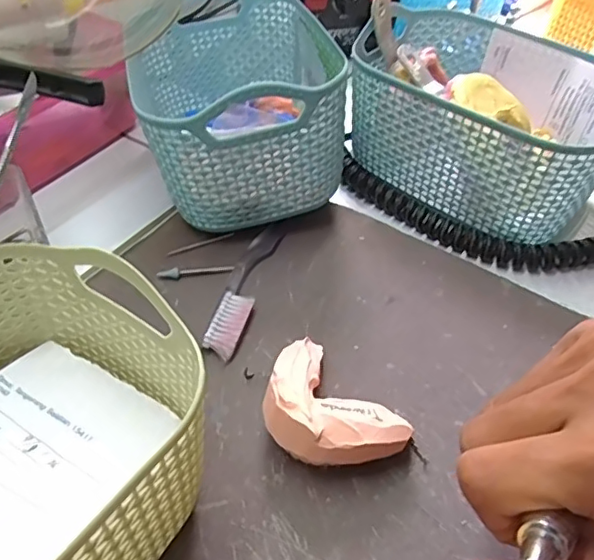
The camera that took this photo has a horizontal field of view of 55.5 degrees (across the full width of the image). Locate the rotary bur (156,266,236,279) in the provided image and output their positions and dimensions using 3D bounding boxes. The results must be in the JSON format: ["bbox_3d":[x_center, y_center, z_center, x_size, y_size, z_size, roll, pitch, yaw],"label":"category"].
[{"bbox_3d":[-0.058,-0.005,0.321,0.043,0.004,0.006,-5,48,-9],"label":"rotary bur"}]

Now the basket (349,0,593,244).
[{"bbox_3d":[0.118,-0.103,0.374,0.167,0.081,0.120,33,53,24],"label":"basket"}]

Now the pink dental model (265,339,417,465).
[{"bbox_3d":[0.011,0.059,0.247,0.045,0.032,0.065,-33,57,-29],"label":"pink dental model"}]

